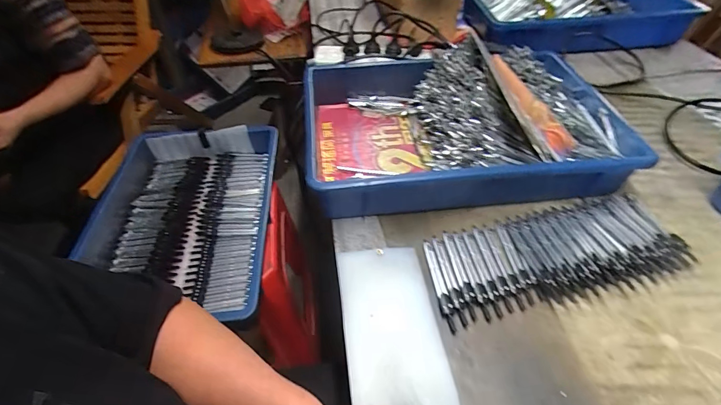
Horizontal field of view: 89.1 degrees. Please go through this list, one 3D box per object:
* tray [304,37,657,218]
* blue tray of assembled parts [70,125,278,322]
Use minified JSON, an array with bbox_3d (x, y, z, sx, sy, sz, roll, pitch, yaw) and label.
[{"bbox_3d":[0.140,-0.125,0.542,0.430,0.090,0.291,-5,48,-4],"label":"tray"},{"bbox_3d":[-0.308,0.001,0.669,0.272,0.082,0.363,-1,49,1],"label":"blue tray of assembled parts"}]

